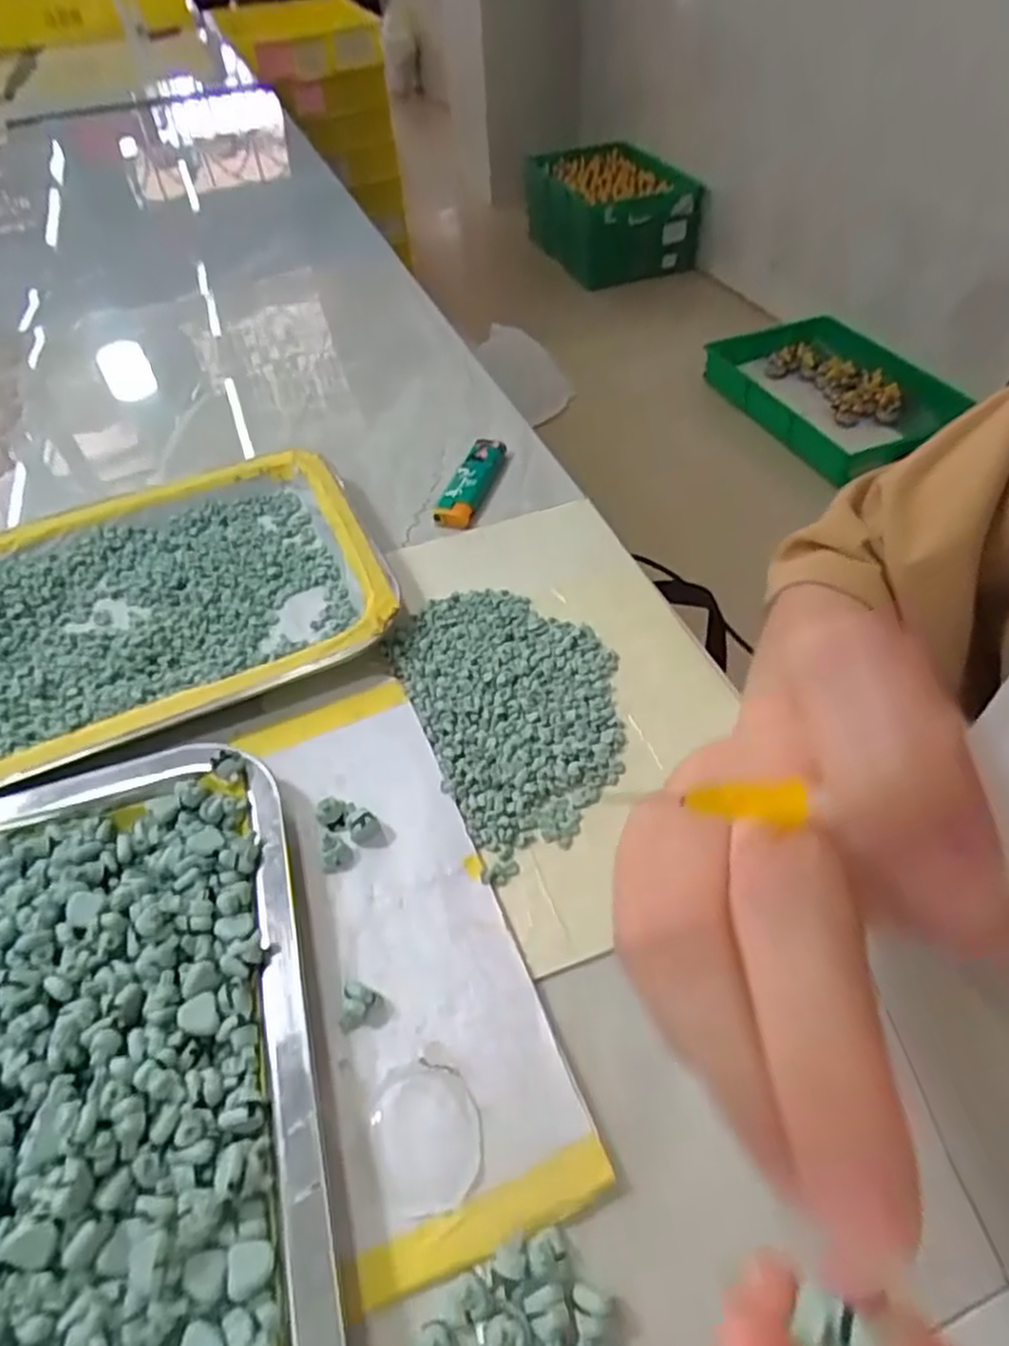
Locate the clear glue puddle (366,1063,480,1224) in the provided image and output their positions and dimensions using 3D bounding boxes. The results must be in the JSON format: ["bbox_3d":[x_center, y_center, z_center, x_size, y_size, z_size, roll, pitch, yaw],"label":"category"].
[{"bbox_3d":[-0.024,0.138,0.221,0.032,0.004,0.039,-12,47,-6],"label":"clear glue puddle"}]

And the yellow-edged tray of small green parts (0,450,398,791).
[{"bbox_3d":[-0.196,-0.029,0.370,0.259,0.023,0.185,-20,48,-13],"label":"yellow-edged tray of small green parts"}]

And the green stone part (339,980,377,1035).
[{"bbox_3d":[-0.050,0.111,0.243,0.011,0.009,0.014,22,53,24],"label":"green stone part"}]

